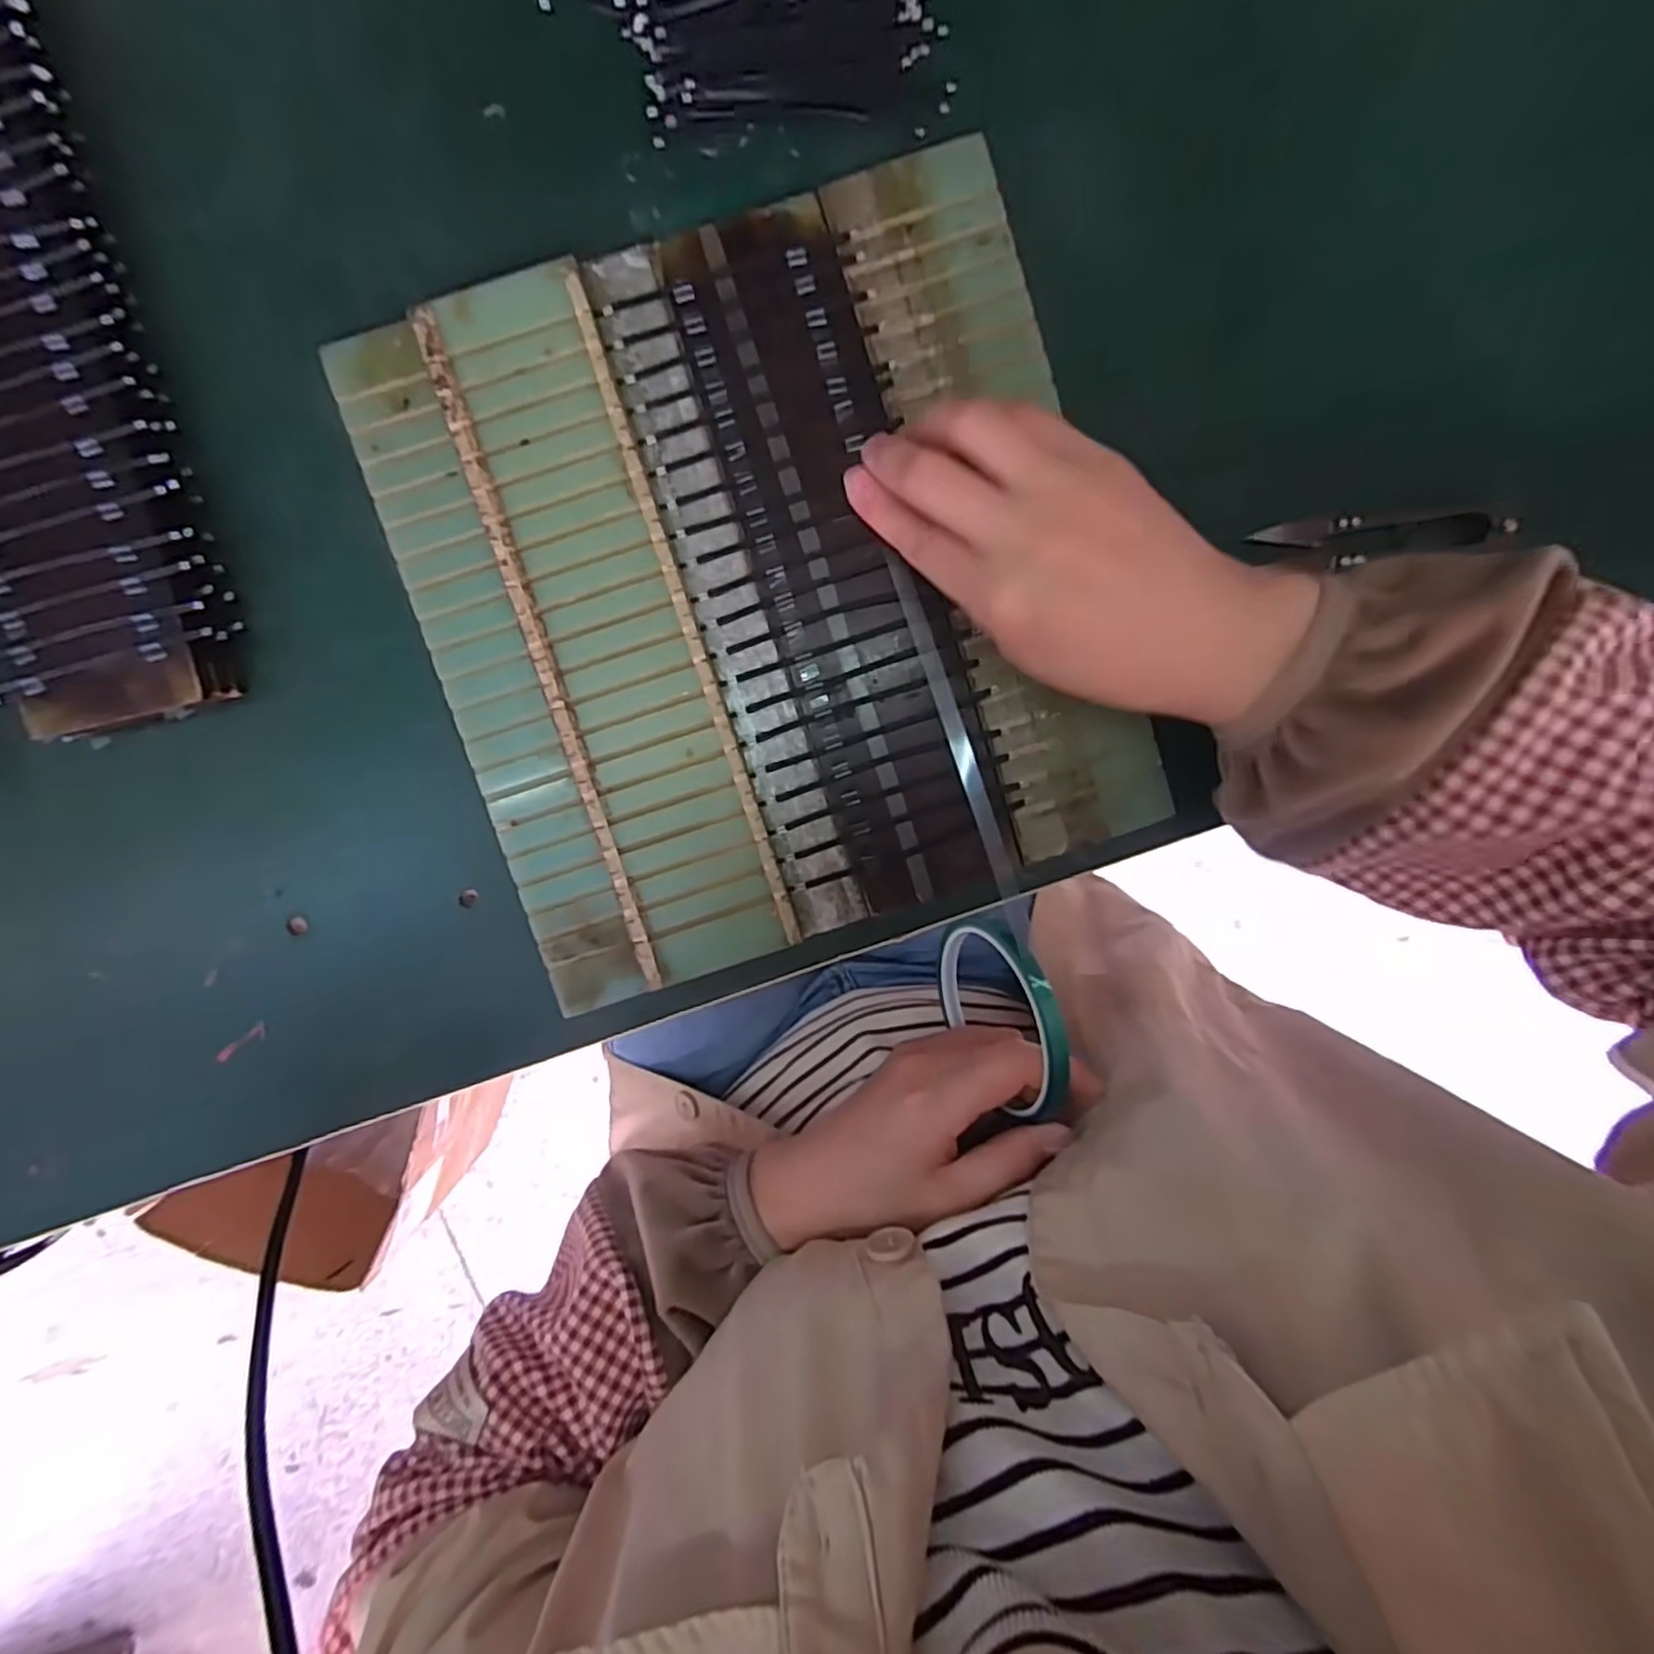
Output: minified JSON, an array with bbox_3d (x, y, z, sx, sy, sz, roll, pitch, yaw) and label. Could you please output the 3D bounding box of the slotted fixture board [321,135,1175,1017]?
[{"bbox_3d":[-0.024,-0.090,0.272,0.254,0.009,0.263,-18,95,-1],"label":"slotted fixture board"}]

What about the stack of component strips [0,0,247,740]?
[{"bbox_3d":[-0.299,-0.165,0.254,0.103,0.020,0.261,-15,95,-1],"label":"stack of component strips"}]

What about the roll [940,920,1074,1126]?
[{"bbox_3d":[0.073,0.081,0.306,0.008,0.092,0.079,-8,91,-17],"label":"roll"}]

